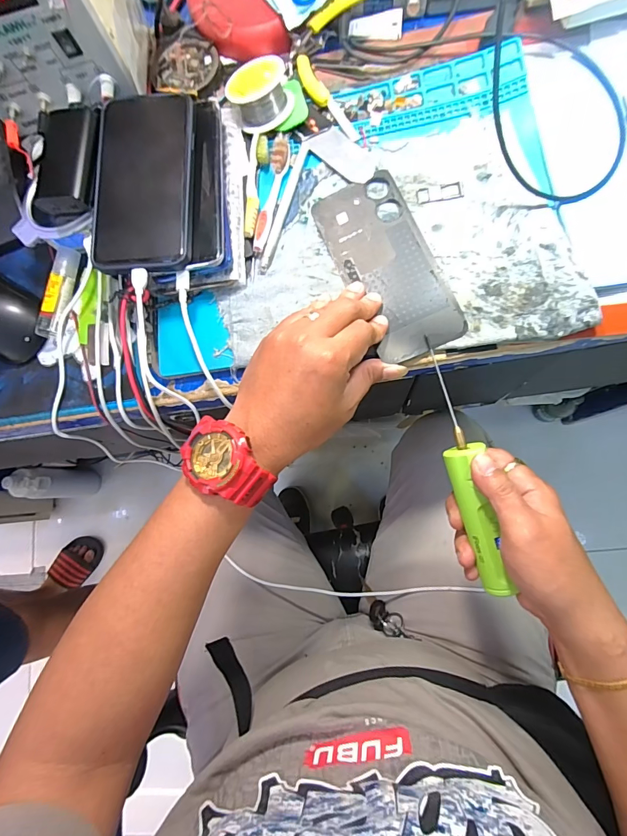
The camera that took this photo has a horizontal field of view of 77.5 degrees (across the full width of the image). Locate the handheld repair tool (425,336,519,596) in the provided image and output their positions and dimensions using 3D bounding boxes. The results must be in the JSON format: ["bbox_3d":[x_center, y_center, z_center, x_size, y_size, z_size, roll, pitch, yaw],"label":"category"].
[{"bbox_3d":[0.124,0.041,0.314,0.027,0.026,0.206,-15,87,7],"label":"handheld repair tool"}]

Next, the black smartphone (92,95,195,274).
[{"bbox_3d":[-0.142,-0.196,0.325,0.082,0.009,0.153,-2,83,4],"label":"black smartphone"}]

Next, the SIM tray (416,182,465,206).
[{"bbox_3d":[0.107,-0.191,0.330,0.039,0.004,0.015,-7,79,7],"label":"SIM tray"}]

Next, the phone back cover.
[{"bbox_3d":[0.063,-0.131,0.333,0.077,0.005,0.164,-29,78,6],"label":"phone back cover"}]

